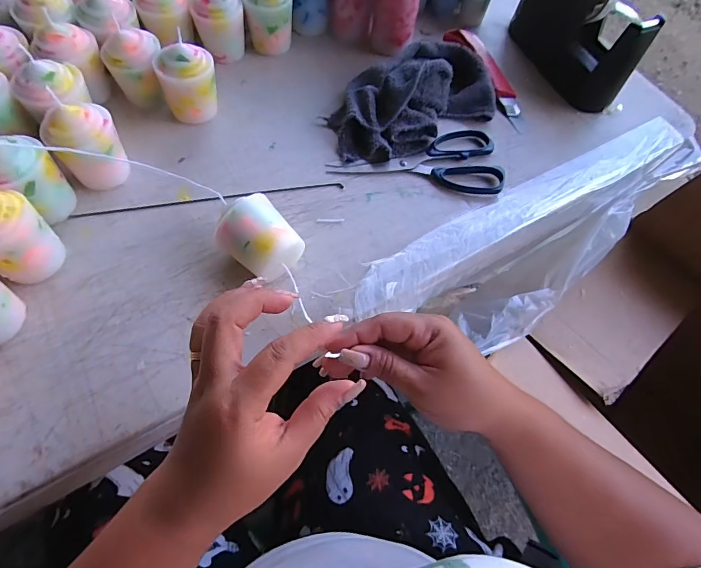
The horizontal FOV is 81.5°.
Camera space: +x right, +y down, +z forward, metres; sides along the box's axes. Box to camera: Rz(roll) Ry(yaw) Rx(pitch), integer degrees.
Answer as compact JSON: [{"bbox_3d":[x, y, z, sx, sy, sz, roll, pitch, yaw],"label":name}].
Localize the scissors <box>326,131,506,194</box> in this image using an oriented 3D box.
[{"bbox_3d":[0.071,-0.135,0.441,0.180,0.011,0.079,2,64,-5],"label":"scissors"}]

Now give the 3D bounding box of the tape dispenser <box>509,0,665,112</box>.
[{"bbox_3d":[0.270,-0.310,0.483,0.050,0.134,0.177,-22,67,-15],"label":"tape dispenser"}]

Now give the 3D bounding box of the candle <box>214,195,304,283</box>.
[{"bbox_3d":[-0.076,-0.036,0.344,0.056,0.054,0.054,41,67,13],"label":"candle"}]

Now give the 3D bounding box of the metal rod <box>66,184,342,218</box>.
[{"bbox_3d":[-0.133,-0.084,0.399,0.253,0.009,0.009,-8,65,-10],"label":"metal rod"}]

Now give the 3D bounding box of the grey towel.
[{"bbox_3d":[0.069,-0.209,0.452,0.205,0.050,0.109,-28,69,-18],"label":"grey towel"}]

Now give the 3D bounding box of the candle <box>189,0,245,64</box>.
[{"bbox_3d":[-0.152,-0.297,0.469,0.048,0.076,0.052,31,64,11],"label":"candle"}]

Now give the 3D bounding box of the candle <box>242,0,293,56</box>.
[{"bbox_3d":[-0.099,-0.320,0.483,0.050,0.074,0.050,34,65,12],"label":"candle"}]

